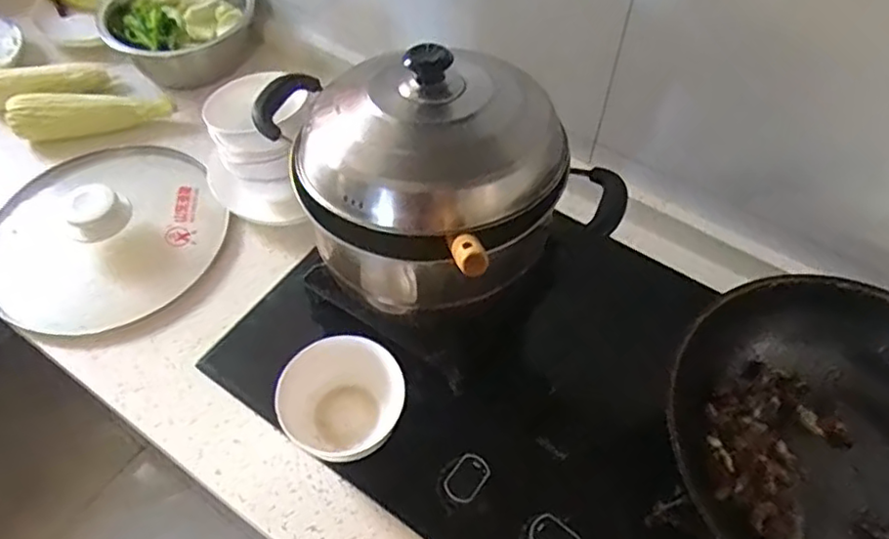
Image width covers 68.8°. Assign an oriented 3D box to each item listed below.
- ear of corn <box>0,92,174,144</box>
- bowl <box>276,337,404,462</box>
[{"bbox_3d":[-0.551,-0.236,1.008,0.234,0.065,0.061,-3,56,-2],"label":"ear of corn"},{"bbox_3d":[-0.103,0.146,0.690,0.128,0.083,0.119,0,56,0],"label":"bowl"}]

